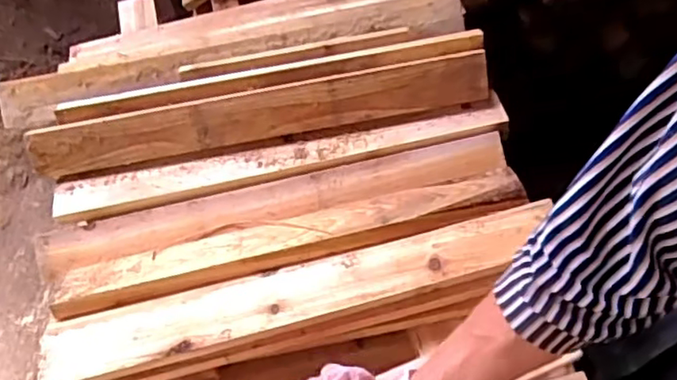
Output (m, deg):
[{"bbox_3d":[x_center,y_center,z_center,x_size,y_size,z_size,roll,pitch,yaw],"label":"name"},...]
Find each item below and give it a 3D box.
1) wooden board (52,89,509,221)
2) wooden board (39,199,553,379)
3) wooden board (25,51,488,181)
[{"bbox_3d":[-0.065,-0.033,0.679,0.494,0.029,0.045,-11,58,-1],"label":"wooden board"},{"bbox_3d":[-0.040,0.093,0.582,0.468,0.021,0.073,-15,54,-2],"label":"wooden board"},{"bbox_3d":[-0.088,-0.081,0.676,0.495,0.014,0.059,-11,96,1],"label":"wooden board"}]

